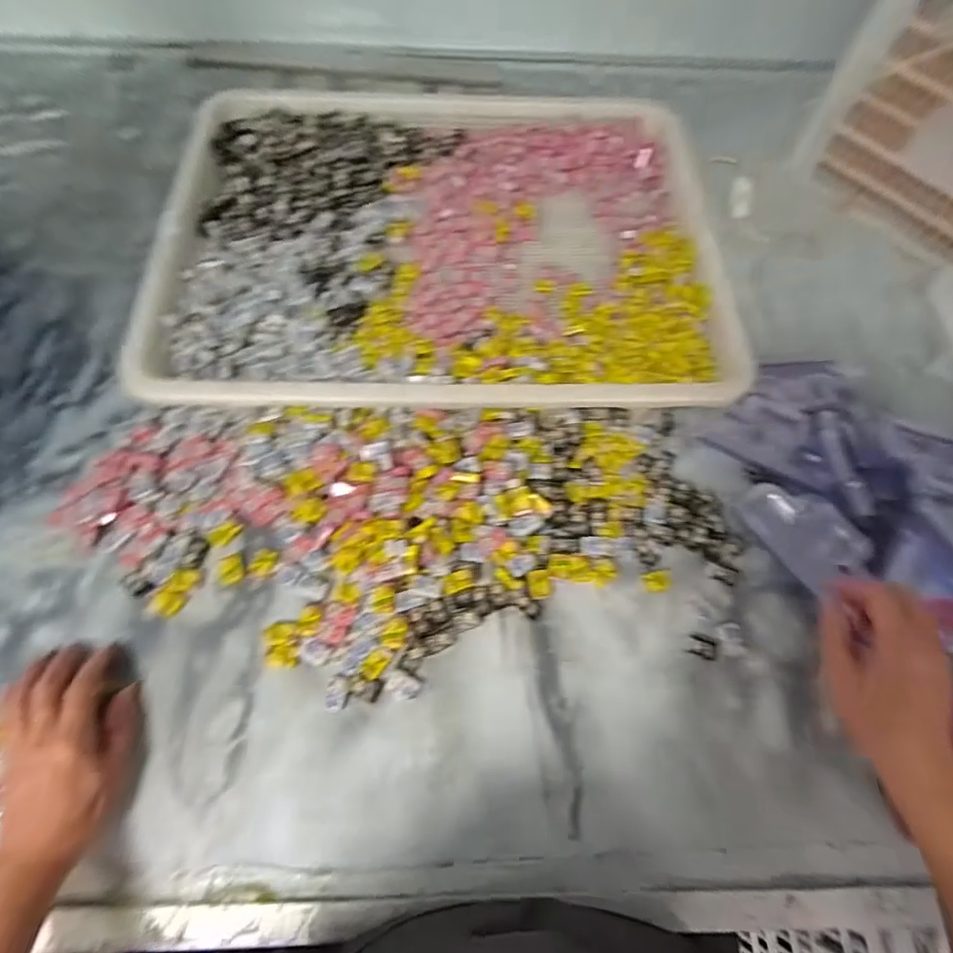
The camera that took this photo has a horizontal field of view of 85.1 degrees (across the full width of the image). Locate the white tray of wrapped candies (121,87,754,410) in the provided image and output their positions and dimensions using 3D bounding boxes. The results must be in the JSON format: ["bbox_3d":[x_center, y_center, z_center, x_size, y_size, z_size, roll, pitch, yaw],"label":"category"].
[{"bbox_3d":[-0.040,-0.298,0.645,0.630,0.058,0.496,-2,65,-3],"label":"white tray of wrapped candies"}]

